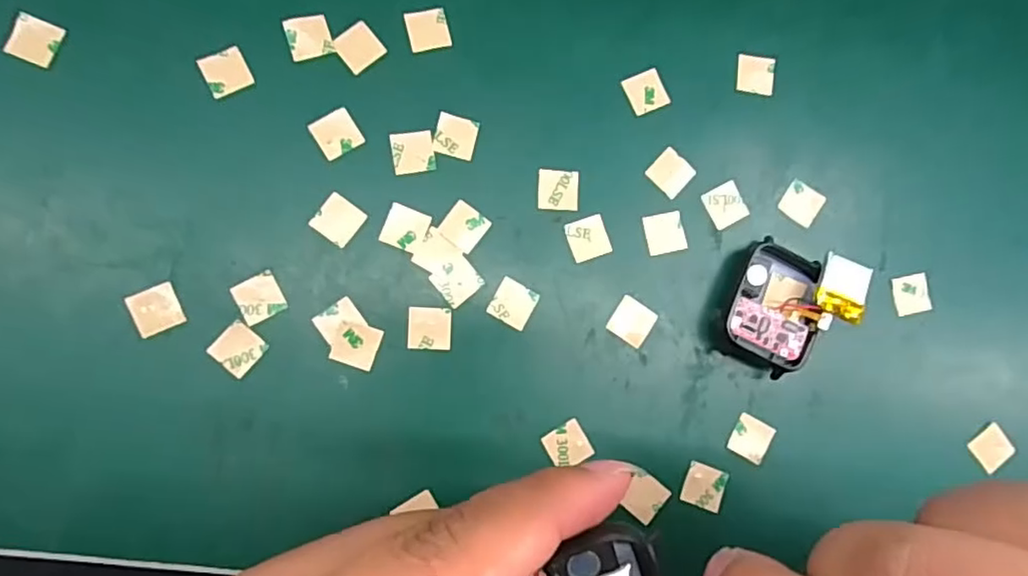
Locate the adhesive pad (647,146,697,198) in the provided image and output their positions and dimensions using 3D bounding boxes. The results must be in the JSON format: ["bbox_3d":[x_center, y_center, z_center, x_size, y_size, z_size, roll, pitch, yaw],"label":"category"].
[{"bbox_3d":[0.062,-0.045,0.246,0.015,0.004,0.016,44,81,-2],"label":"adhesive pad"}]

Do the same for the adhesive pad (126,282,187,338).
[{"bbox_3d":[-0.125,0.008,0.218,0.015,0.004,0.015,-25,89,-9],"label":"adhesive pad"}]

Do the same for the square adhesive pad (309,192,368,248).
[{"bbox_3d":[-0.064,-0.025,0.230,0.015,0.004,0.016,37,78,-1],"label":"square adhesive pad"}]

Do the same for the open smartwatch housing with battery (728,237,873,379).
[{"bbox_3d":[0.106,0.008,0.241,0.046,0.016,0.048,18,83,-6],"label":"open smartwatch housing with battery"}]

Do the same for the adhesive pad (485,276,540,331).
[{"bbox_3d":[0.000,0.006,0.236,0.015,0.004,0.016,29,82,-5],"label":"adhesive pad"}]

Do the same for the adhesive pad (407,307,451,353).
[{"bbox_3d":[-0.031,0.015,0.229,0.015,0.004,0.015,3,85,-7],"label":"adhesive pad"}]

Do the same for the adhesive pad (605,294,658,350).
[{"bbox_3d":[0.045,0.013,0.239,0.016,0.004,0.016,34,82,-3],"label":"adhesive pad"}]

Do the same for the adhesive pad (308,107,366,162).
[{"bbox_3d":[-0.065,-0.057,0.231,0.016,0.004,0.015,-33,90,-9],"label":"adhesive pad"}]

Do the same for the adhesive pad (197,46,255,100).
[{"bbox_3d":[-0.105,-0.079,0.229,0.015,0.004,0.016,-27,89,-9],"label":"adhesive pad"}]

